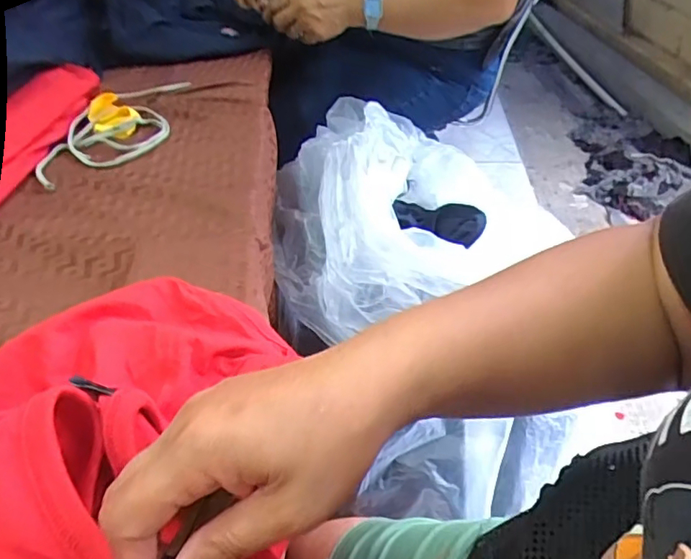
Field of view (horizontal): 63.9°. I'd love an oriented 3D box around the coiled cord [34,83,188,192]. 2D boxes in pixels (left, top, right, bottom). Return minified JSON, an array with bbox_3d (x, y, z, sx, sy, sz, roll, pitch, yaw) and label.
[{"bbox_3d":[-0.260,-0.189,0.654,0.108,0.021,0.257,4,43,8],"label":"coiled cord"}]

